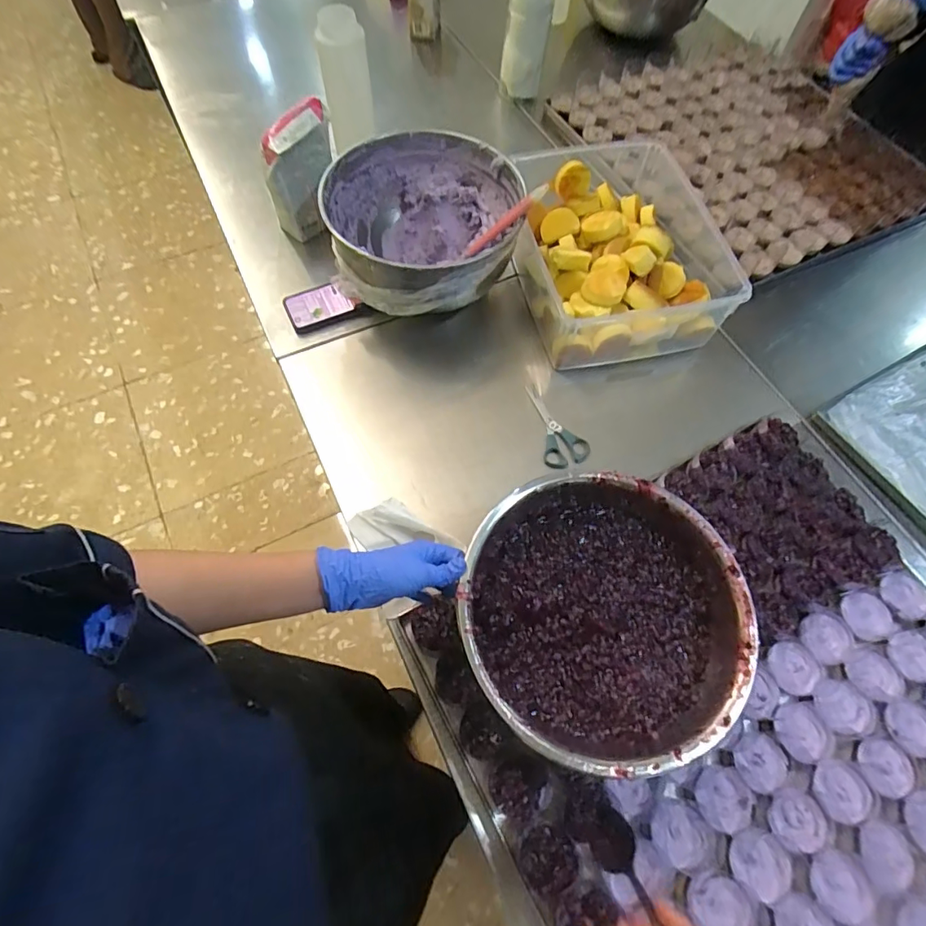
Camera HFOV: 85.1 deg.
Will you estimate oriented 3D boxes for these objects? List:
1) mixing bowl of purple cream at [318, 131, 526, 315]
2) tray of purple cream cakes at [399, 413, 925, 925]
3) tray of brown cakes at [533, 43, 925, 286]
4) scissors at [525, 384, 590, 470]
[{"bbox_3d":[-0.057,-0.362,0.791,0.287,0.144,0.287,1,64,-1],"label":"mixing bowl of purple cream"},{"bbox_3d":[0.342,0.315,0.549,0.627,0.054,0.659,-23,67,-12],"label":"tray of purple cream cakes"},{"bbox_3d":[0.555,-0.634,0.991,0.556,0.057,0.592,-25,67,-13],"label":"tray of brown cakes"},{"bbox_3d":[0.136,-0.059,0.750,0.066,0.009,0.143,-13,65,-8],"label":"scissors"}]

